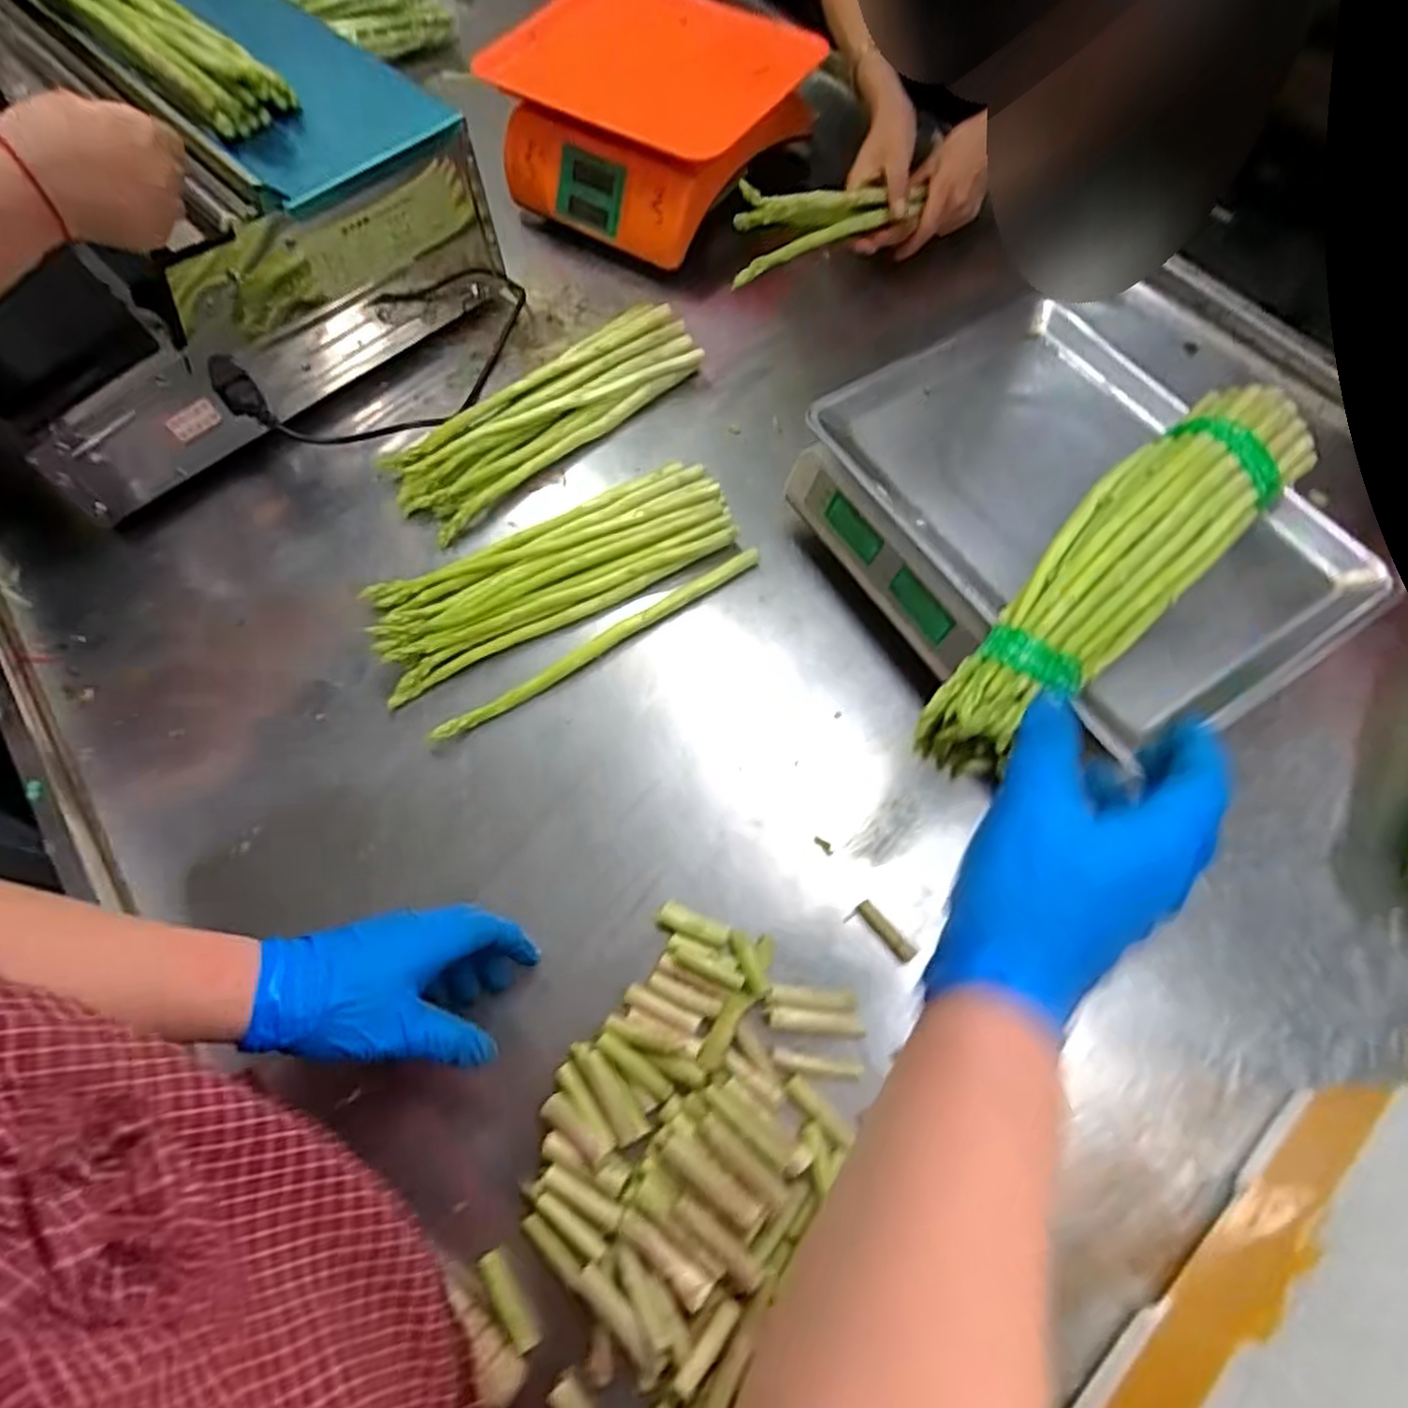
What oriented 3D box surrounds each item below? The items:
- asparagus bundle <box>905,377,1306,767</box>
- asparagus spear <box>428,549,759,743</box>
[{"bbox_3d":[0.245,-0.081,0.430,0.321,0.047,0.073,-41,72,-14],"label":"asparagus bundle"},{"bbox_3d":[-0.082,-0.051,0.583,0.294,0.014,0.018,-32,70,-11],"label":"asparagus spear"}]

